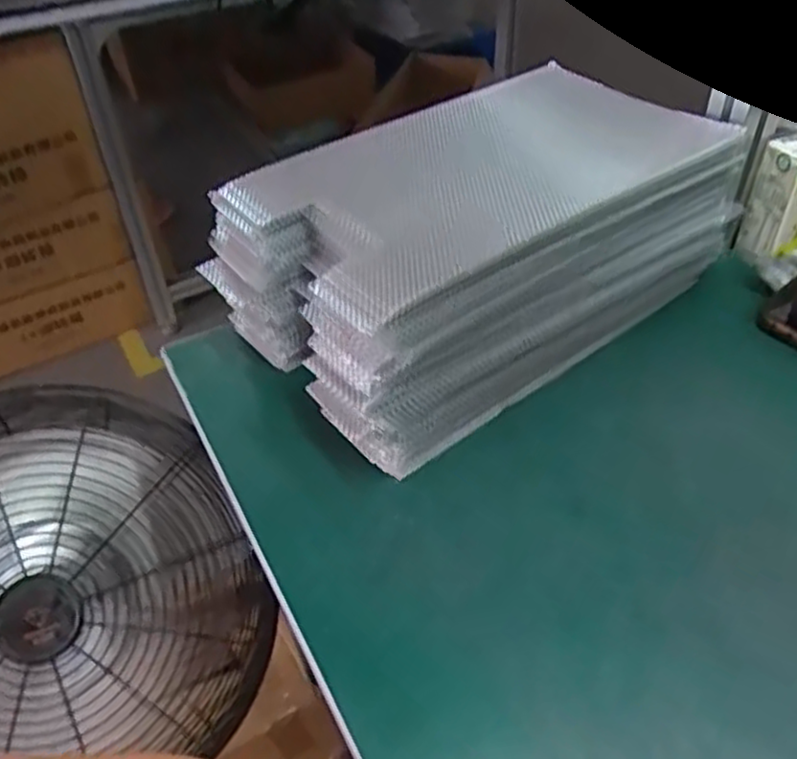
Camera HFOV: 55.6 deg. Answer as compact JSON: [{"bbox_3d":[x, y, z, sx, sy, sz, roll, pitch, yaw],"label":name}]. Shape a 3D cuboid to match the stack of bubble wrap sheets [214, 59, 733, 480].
[{"bbox_3d":[0.053,-0.104,0.600,0.344,0.129,0.221,-28,49,-24],"label":"stack of bubble wrap sheets"}]

